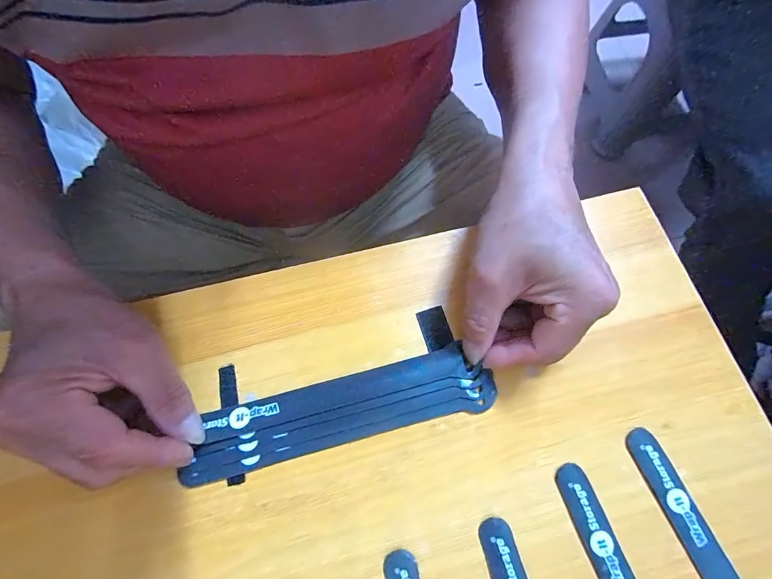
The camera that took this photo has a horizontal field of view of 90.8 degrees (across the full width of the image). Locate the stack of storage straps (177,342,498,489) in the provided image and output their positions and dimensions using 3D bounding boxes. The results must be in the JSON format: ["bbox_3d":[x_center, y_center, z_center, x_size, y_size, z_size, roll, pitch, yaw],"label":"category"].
[{"bbox_3d":[-0.028,0.077,0.241,0.191,0.011,0.042,-14,71,-6],"label":"stack of storage straps"}]

